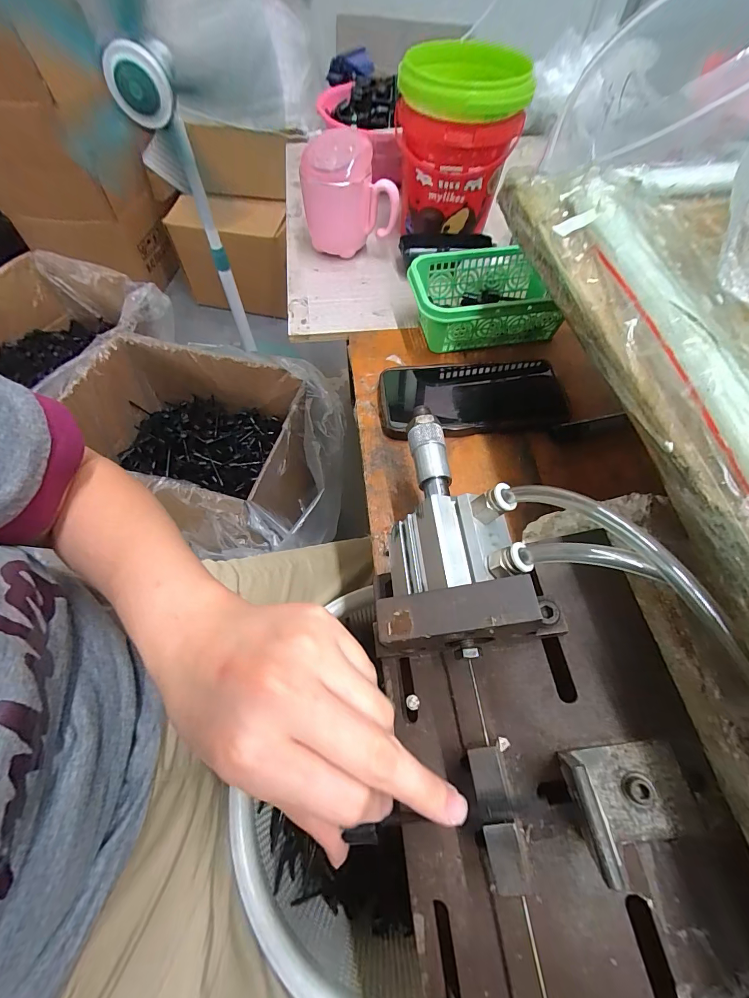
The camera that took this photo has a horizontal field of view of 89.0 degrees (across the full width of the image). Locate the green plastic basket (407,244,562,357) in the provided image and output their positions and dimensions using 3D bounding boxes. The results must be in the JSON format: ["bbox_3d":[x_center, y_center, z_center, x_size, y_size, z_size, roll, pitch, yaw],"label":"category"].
[{"bbox_3d":[0.106,-0.198,0.388,0.136,0.057,0.097,-9,61,-6],"label":"green plastic basket"}]

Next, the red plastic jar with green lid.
[{"bbox_3d":[0.085,-0.394,0.434,0.115,0.156,0.123,0,61,-1],"label":"red plastic jar with green lid"}]

